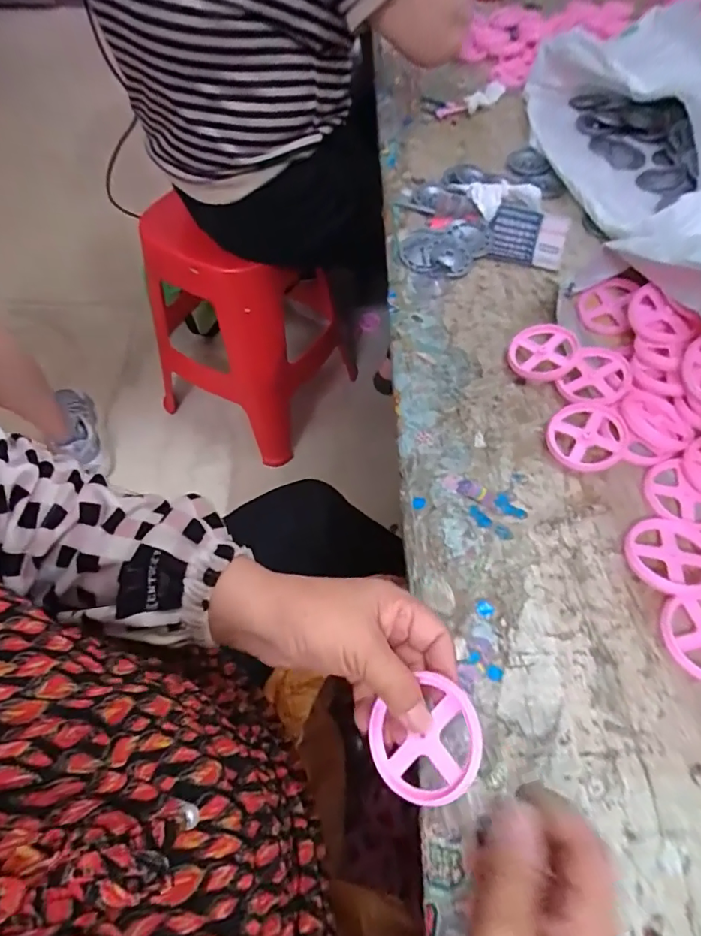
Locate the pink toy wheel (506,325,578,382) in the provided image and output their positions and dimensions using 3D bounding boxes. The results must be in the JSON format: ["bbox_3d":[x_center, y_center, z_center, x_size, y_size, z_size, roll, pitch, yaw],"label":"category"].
[{"bbox_3d":[0.186,-0.112,0.497,0.061,0.008,0.065,-9,61,17],"label":"pink toy wheel"}]

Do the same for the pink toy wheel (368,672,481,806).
[{"bbox_3d":[0.042,0.151,0.283,0.063,0.008,0.056,-38,56,6],"label":"pink toy wheel"}]

